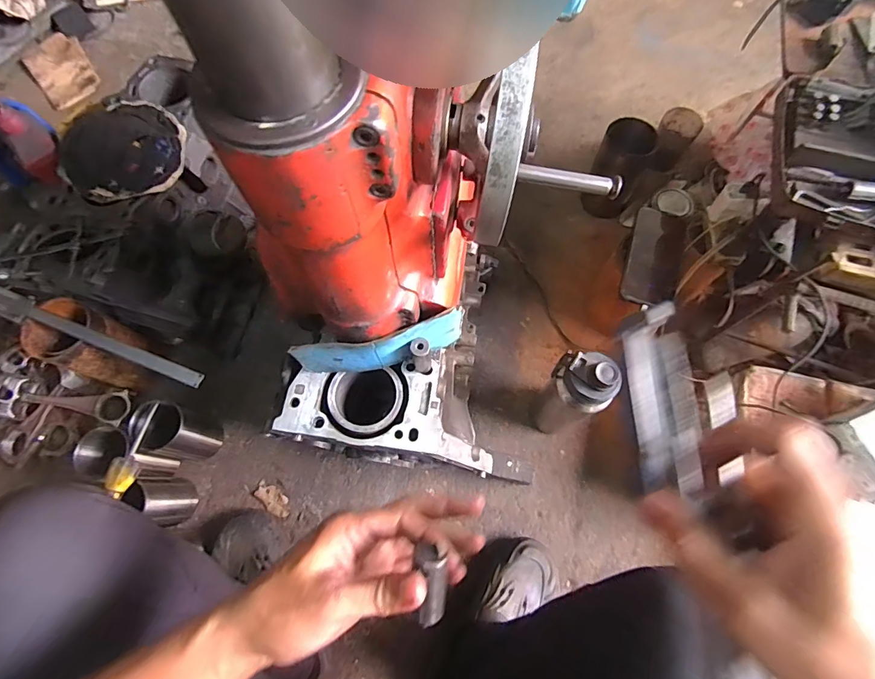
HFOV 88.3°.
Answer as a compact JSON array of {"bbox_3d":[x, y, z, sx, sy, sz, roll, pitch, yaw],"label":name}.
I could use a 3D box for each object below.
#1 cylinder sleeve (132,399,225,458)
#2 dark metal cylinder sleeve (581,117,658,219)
[{"bbox_3d":[-0.412,0.150,0.727,0.081,0.152,0.077,0,70,0],"label":"cylinder sleeve"},{"bbox_3d":[0.354,-0.331,0.894,0.099,0.176,0.085,26,72,9],"label":"dark metal cylinder sleeve"}]

